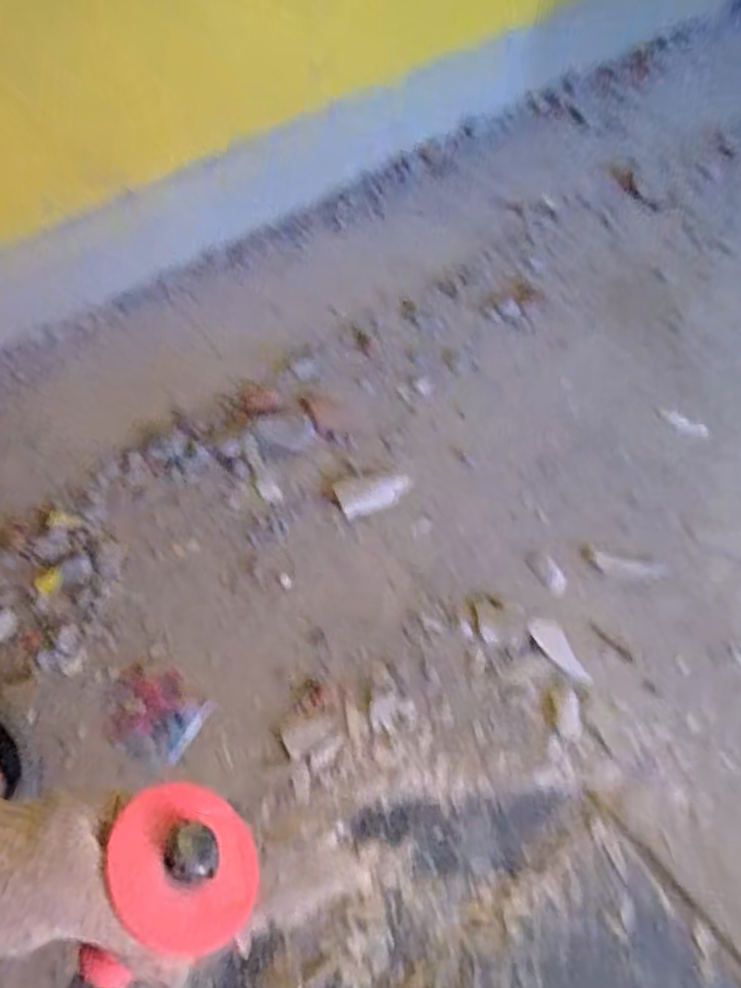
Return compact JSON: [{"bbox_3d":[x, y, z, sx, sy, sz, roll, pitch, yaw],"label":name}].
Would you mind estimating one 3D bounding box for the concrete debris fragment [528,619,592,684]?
[{"bbox_3d":[0.148,0.122,0.556,0.021,0.004,0.059,-29,62,-16],"label":"concrete debris fragment"}]

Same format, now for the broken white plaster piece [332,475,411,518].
[{"bbox_3d":[0.004,-0.001,0.630,0.067,0.008,0.033,-16,59,-9],"label":"broken white plaster piece"}]

